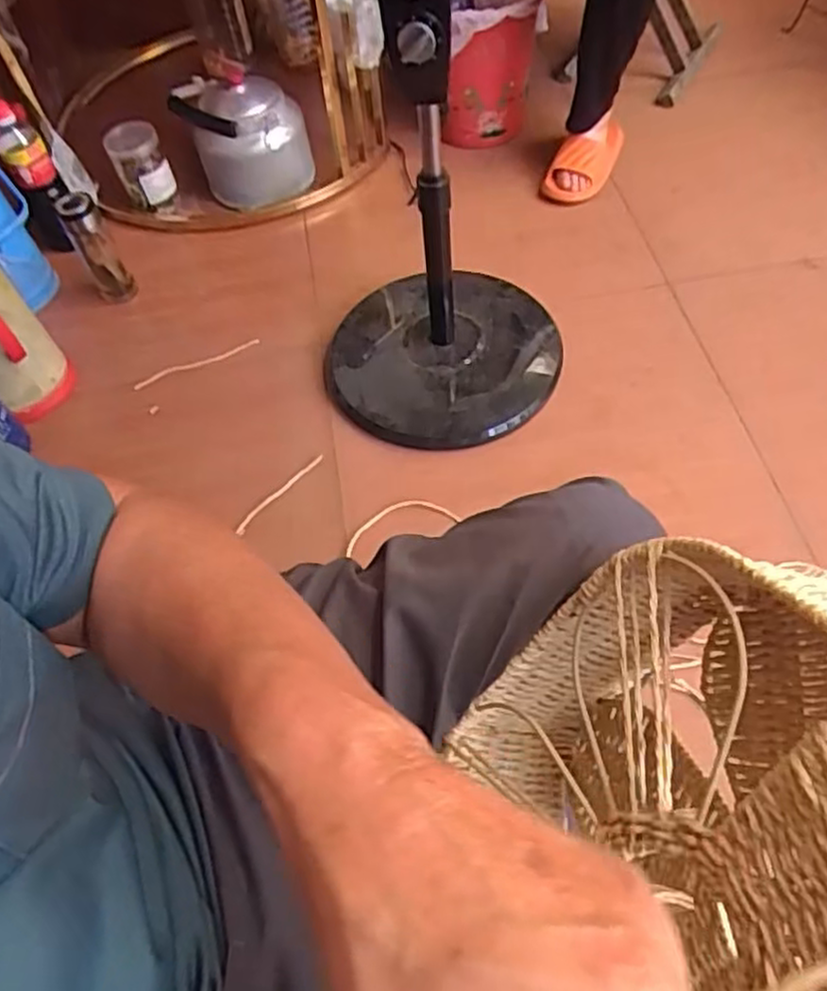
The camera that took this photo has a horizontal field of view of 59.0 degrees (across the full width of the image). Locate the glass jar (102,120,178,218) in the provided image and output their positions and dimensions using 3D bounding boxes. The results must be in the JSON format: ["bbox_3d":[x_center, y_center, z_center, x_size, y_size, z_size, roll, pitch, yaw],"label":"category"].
[{"bbox_3d":[-0.489,-0.588,1.323,0.091,0.142,0.091,-3,57,4],"label":"glass jar"}]

